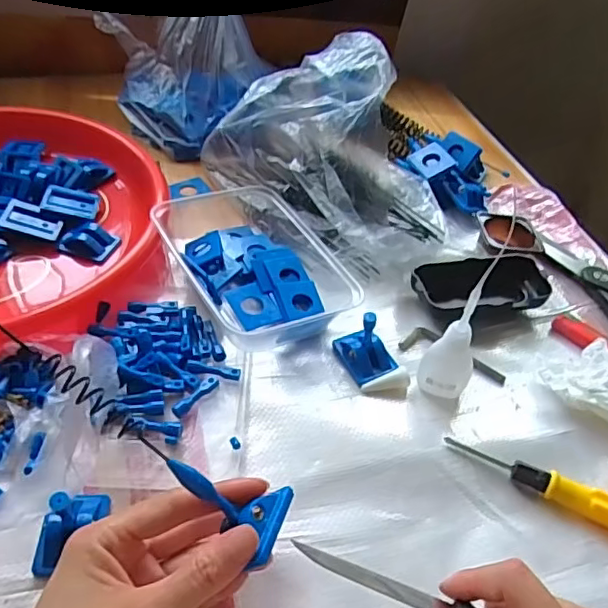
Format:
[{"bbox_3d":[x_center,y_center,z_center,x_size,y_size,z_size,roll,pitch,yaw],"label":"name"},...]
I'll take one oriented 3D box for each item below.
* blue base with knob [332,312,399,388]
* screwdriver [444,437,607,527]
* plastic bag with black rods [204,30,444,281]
[{"bbox_3d":[0.046,0.026,0.414,0.031,0.045,0.042,-15,50,-21],"label":"blue base with knob"},{"bbox_3d":[0.157,0.115,0.355,0.138,0.016,0.017,22,48,13],"label":"screwdriver"},{"bbox_3d":[0.031,-0.143,0.514,0.230,0.126,0.127,38,53,26],"label":"plastic bag with black rods"}]

